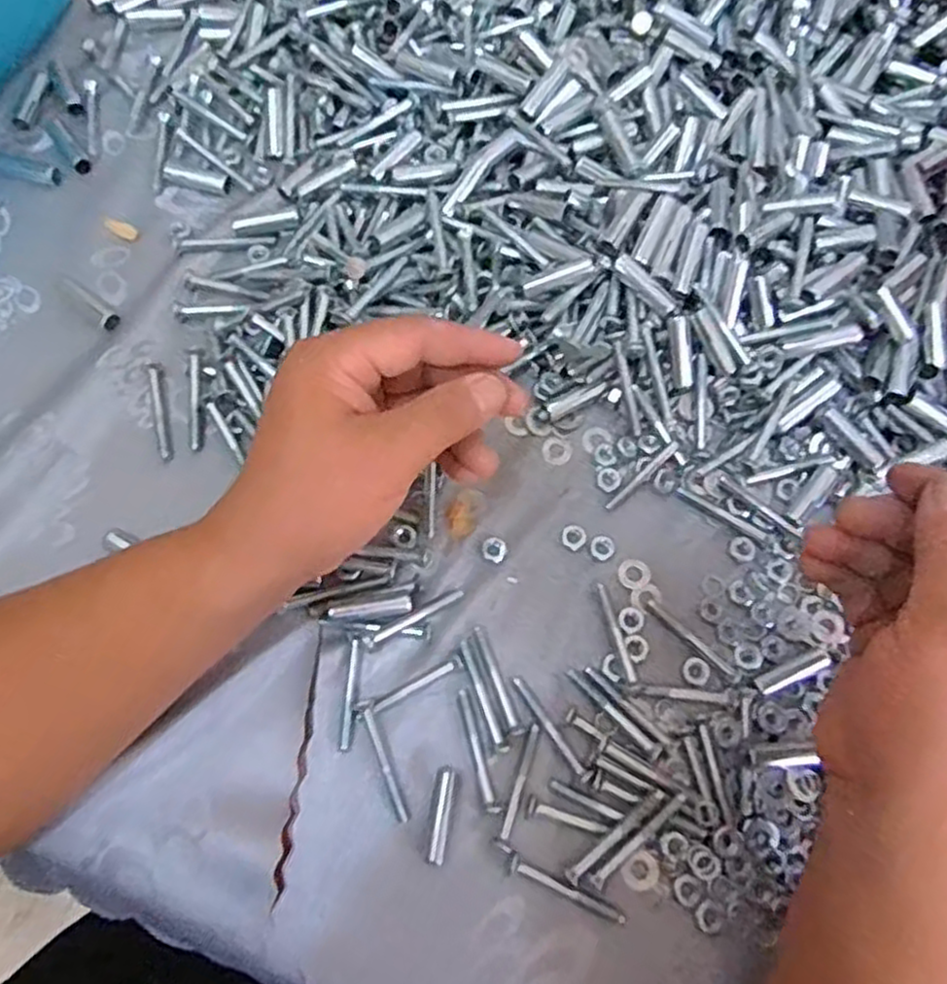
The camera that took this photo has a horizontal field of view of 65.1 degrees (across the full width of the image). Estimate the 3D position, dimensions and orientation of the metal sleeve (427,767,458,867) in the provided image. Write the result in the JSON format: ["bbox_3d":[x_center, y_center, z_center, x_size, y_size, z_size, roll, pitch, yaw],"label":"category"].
[{"bbox_3d":[-0.014,0.145,0.333,0.009,0.007,0.040,9,70,0],"label":"metal sleeve"}]

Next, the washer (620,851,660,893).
[{"bbox_3d":[0.075,0.169,0.331,0.017,0.004,0.016,3,69,-8],"label":"washer"}]

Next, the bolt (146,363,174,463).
[{"bbox_3d":[-0.166,-0.044,0.394,0.009,0.004,0.057,-14,71,-8],"label":"bolt"}]

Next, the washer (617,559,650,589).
[{"bbox_3d":[0.083,0.042,0.381,0.017,0.004,0.015,-22,72,-11],"label":"washer"}]

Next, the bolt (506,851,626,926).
[{"bbox_3d":[0.040,0.176,0.326,0.056,0.005,0.010,27,71,7],"label":"bolt"}]

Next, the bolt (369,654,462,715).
[{"bbox_3d":[-0.027,0.091,0.353,0.047,0.004,0.006,-26,73,-12],"label":"bolt"}]

